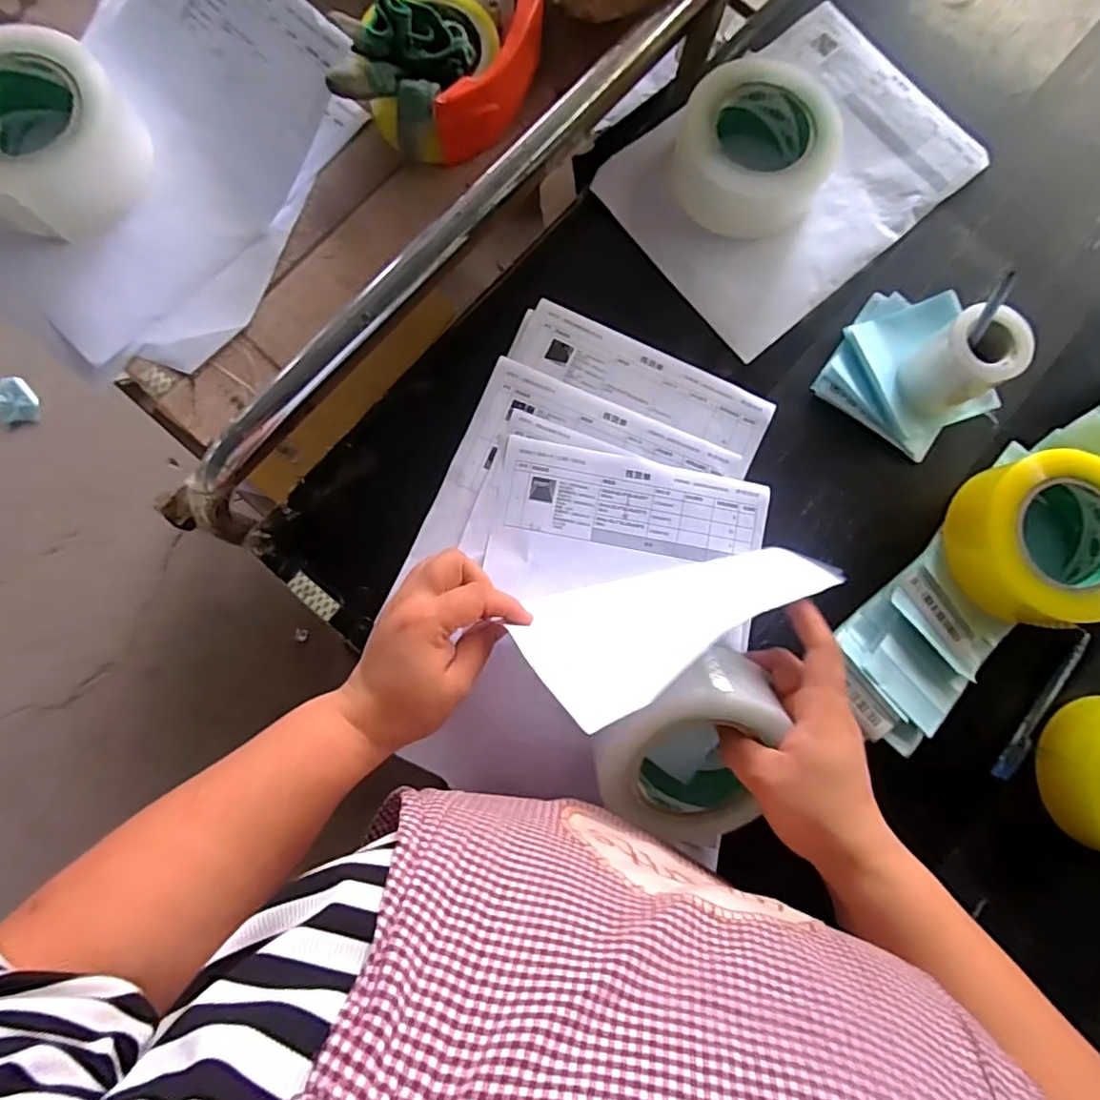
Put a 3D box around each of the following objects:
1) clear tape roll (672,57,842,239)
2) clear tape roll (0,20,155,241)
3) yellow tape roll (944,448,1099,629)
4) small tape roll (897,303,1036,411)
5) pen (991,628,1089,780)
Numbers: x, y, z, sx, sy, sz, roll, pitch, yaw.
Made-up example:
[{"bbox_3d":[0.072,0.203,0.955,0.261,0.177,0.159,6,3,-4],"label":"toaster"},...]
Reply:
[{"bbox_3d":[0.166,-0.324,0.472,0.122,0.056,0.119,39,81,4],"label":"clear tape roll"},{"bbox_3d":[-0.354,-0.288,0.404,0.123,0.061,0.106,-37,86,-7],"label":"clear tape roll"},{"bbox_3d":[0.371,-0.007,0.436,0.118,0.056,0.123,0,81,-2],"label":"yellow tape roll"},{"bbox_3d":[0.313,-0.144,0.438,0.052,0.077,0.057,0,81,-2],"label":"small tape roll"},{"bbox_3d":[0.373,0.117,0.438,0.015,0.006,0.131,37,81,3],"label":"pen"}]

